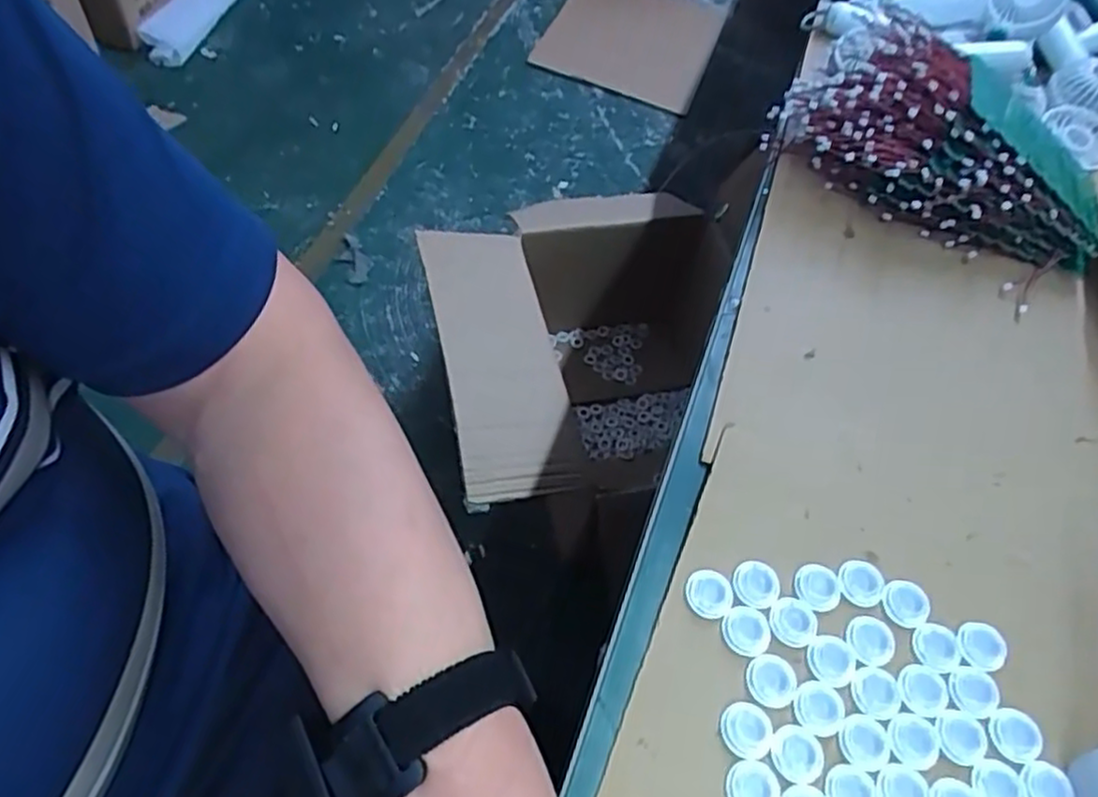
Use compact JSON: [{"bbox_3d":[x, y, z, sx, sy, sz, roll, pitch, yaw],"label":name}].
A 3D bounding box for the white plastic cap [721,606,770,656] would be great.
[{"bbox_3d":[0.094,0.110,0.339,0.022,0.004,0.022,4,58,-6],"label":"white plastic cap"}]

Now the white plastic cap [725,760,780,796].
[{"bbox_3d":[0.087,0.166,0.304,0.023,0.004,0.022,4,58,-6],"label":"white plastic cap"}]

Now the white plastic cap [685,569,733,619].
[{"bbox_3d":[0.078,0.094,0.346,0.023,0.004,0.022,4,58,-6],"label":"white plastic cap"}]

